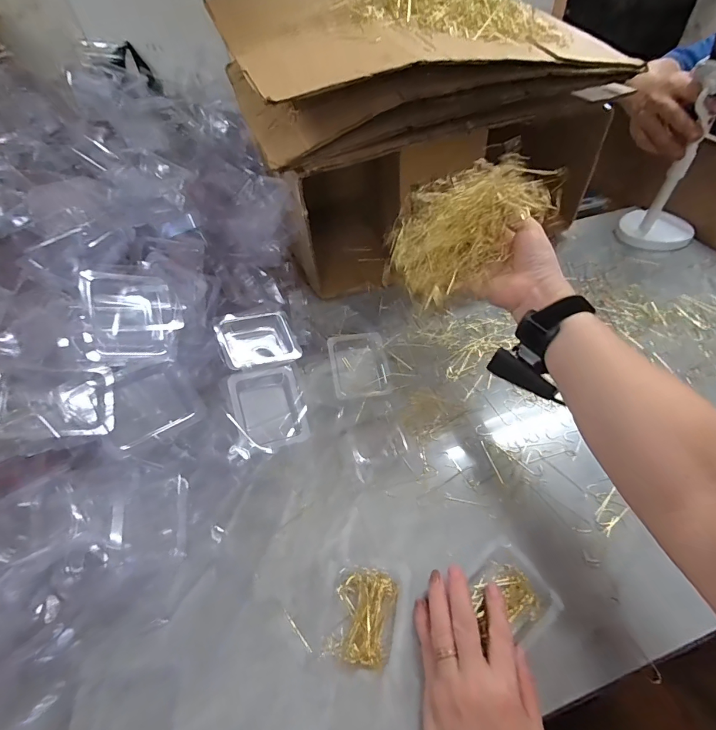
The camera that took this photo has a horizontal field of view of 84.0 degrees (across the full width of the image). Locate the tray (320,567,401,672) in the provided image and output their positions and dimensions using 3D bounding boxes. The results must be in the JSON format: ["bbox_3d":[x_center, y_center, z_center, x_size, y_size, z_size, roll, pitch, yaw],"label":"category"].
[{"bbox_3d":[0.003,0.222,0.355,0.059,0.010,0.075,7,50,10],"label":"tray"}]

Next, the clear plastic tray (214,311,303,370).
[{"bbox_3d":[-0.124,-0.030,0.497,0.088,0.025,0.080,-19,71,-20],"label":"clear plastic tray"}]

